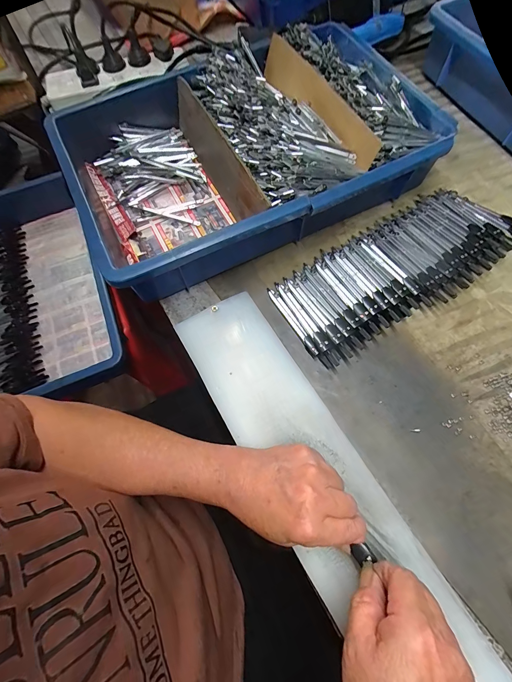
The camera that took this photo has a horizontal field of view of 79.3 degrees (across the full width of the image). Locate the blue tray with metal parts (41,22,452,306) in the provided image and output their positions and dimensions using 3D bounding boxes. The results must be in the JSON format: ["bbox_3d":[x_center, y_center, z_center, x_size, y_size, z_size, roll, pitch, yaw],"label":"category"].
[{"bbox_3d":[-0.007,-0.249,0.394,0.434,0.090,0.289,-25,69,-8],"label":"blue tray with metal parts"}]

